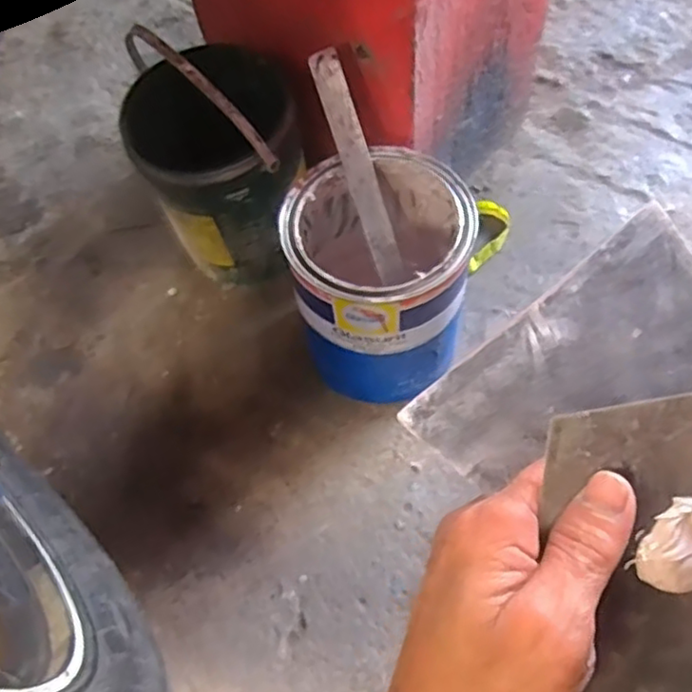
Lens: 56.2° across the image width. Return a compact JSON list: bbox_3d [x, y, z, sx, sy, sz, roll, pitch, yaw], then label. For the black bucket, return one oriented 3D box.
[{"bbox_3d":[-0.131,-0.193,0.677,0.153,0.295,0.153,-3,62,5],"label":"black bucket"}]

